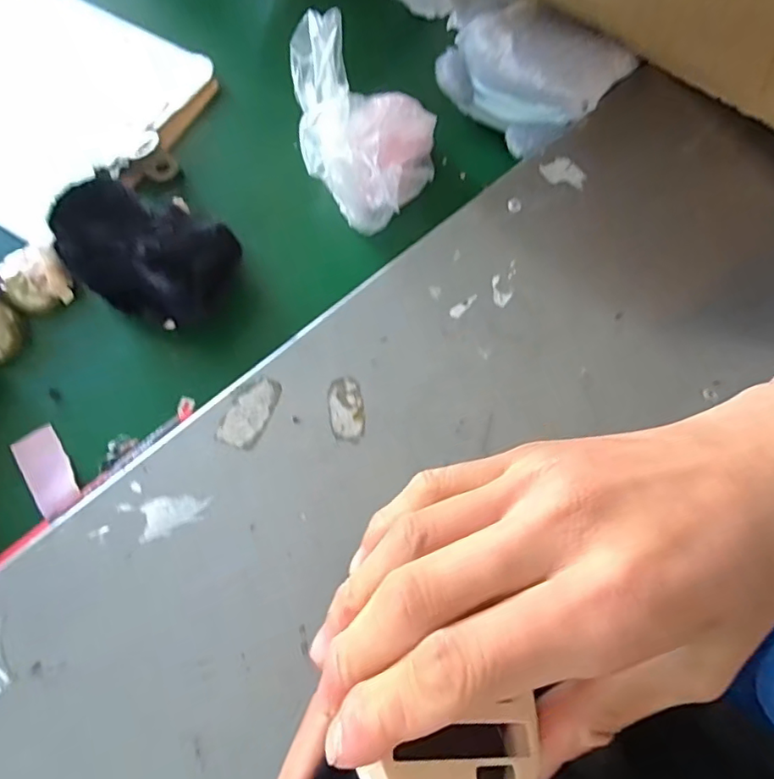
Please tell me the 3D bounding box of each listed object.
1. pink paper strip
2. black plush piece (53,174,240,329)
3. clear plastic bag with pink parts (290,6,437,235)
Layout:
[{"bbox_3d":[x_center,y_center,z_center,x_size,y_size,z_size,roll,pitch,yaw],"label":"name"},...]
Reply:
[{"bbox_3d":[-0.222,0.053,0.359,0.028,0.006,0.059,-30,75,-12],"label":"pink paper strip"},{"bbox_3d":[-0.168,-0.092,0.390,0.121,0.066,0.080,25,72,6],"label":"black plush piece"},{"bbox_3d":[-0.014,-0.198,0.398,0.101,0.075,0.134,-5,71,-4],"label":"clear plastic bag with pink parts"}]

